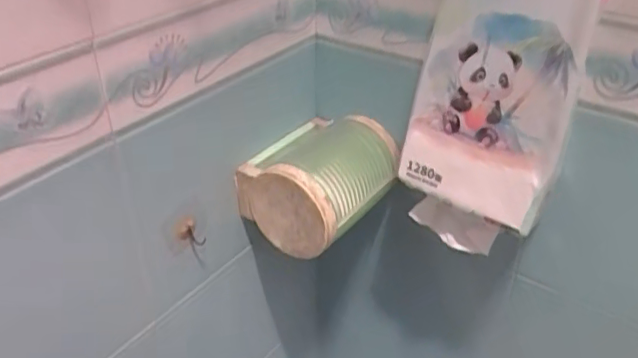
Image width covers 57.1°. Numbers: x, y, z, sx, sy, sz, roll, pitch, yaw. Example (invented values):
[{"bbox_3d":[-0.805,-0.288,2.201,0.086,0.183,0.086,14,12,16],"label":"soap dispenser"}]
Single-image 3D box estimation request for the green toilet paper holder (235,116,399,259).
[{"bbox_3d":[0.011,0.001,0.778,0.159,0.108,0.195,26,42,32],"label":"green toilet paper holder"}]

